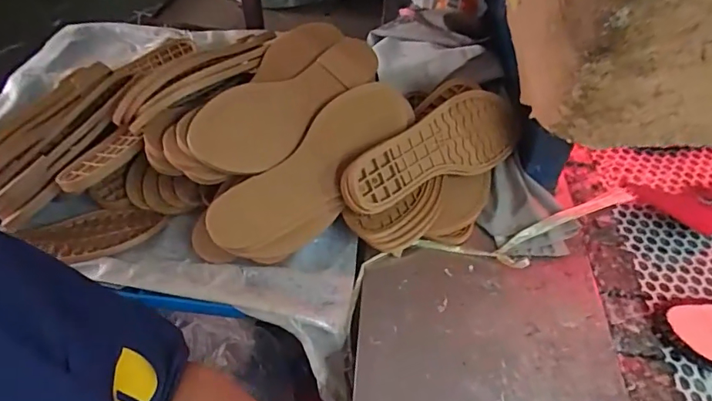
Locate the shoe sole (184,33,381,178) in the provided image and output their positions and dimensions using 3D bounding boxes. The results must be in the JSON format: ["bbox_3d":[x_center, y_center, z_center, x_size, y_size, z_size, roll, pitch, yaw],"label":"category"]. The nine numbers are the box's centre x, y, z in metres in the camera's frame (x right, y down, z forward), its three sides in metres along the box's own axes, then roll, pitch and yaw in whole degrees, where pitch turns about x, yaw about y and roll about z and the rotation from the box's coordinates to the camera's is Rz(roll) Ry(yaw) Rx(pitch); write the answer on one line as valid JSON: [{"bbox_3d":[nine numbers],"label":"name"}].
[{"bbox_3d":[-0.060,-0.101,0.496,0.235,0.016,0.079,-36,97,-31],"label":"shoe sole"}]

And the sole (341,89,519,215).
[{"bbox_3d":[0.088,-0.057,0.508,0.238,0.082,0.015,-24,15,-30],"label":"sole"}]

